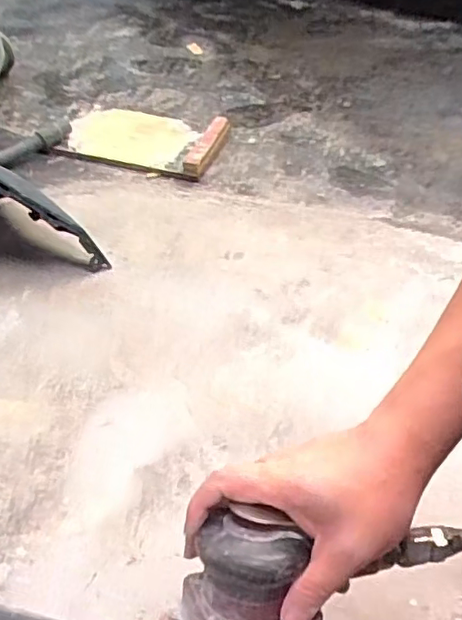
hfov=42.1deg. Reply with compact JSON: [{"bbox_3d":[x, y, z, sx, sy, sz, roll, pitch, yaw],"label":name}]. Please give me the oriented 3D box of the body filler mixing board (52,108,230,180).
[{"bbox_3d":[-0.199,-0.406,1.389,0.392,0.033,0.229,15,43,20],"label":"body filler mixing board"}]

